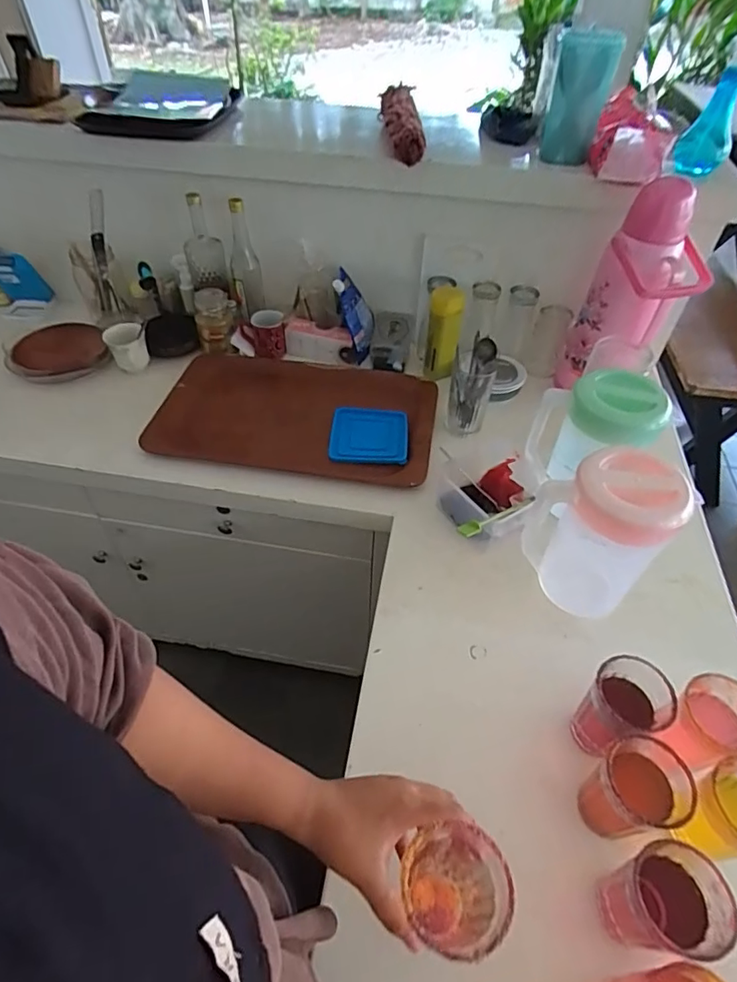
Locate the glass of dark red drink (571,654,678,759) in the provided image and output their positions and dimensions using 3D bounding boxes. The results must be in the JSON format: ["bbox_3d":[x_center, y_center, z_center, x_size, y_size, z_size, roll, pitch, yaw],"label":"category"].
[{"bbox_3d":[0.276,0.241,0.577,0.078,0.110,0.074,1,48,-1],"label":"glass of dark red drink"}]

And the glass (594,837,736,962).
[{"bbox_3d":[0.262,0.370,0.473,0.083,0.126,0.073,-8,49,-8],"label":"glass"}]

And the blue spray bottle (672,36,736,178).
[{"bbox_3d":[0.547,-0.598,0.812,0.075,0.175,0.062,22,52,17],"label":"blue spray bottle"}]

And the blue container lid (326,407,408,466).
[{"bbox_3d":[0.000,-0.106,0.959,0.141,0.013,0.139,1,48,-1],"label":"blue container lid"}]

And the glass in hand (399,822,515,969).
[{"bbox_3d":[0.063,0.321,0.412,0.077,0.125,0.075,0,45,0],"label":"glass in hand"}]

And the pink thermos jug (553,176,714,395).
[{"bbox_3d":[0.462,-0.325,0.914,0.132,0.351,0.144,-15,50,-14],"label":"pink thermos jug"}]

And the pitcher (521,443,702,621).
[{"bbox_3d":[0.297,0.054,0.686,0.143,0.222,0.109,31,55,24],"label":"pitcher"}]

